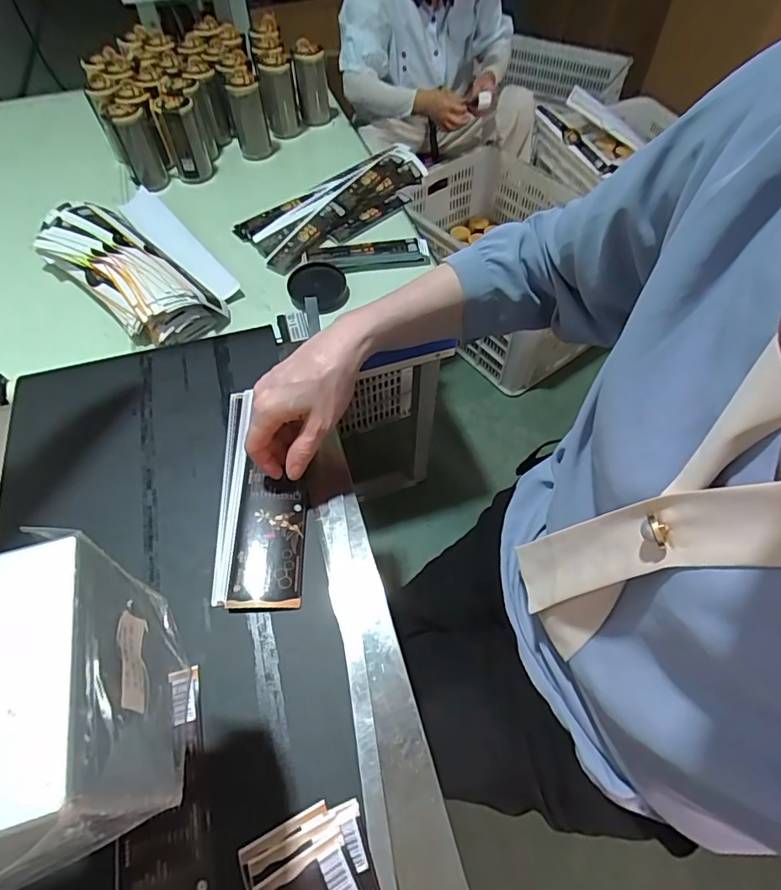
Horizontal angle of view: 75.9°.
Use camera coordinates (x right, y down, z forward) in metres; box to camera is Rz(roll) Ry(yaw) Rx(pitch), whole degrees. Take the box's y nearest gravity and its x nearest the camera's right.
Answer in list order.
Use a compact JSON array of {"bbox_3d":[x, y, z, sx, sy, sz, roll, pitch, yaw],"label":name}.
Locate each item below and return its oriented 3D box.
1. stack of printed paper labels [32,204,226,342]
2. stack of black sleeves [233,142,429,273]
[{"bbox_3d":[-0.420,-0.276,0.783,0.368,0.073,0.135,35,64,22],"label":"stack of printed paper labels"},{"bbox_3d":[-0.083,-0.446,0.933,0.393,0.042,0.155,-33,62,-19],"label":"stack of black sleeves"}]

